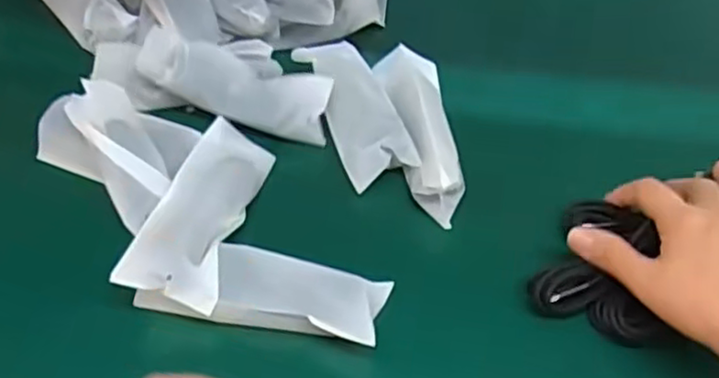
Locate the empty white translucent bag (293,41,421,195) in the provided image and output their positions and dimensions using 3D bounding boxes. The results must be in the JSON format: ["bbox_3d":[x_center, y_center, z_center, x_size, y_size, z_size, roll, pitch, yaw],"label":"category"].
[{"bbox_3d":[-0.003,-0.066,0.531,0.052,0.024,0.147,-16,52,-13],"label":"empty white translucent bag"}]

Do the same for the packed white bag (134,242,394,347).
[{"bbox_3d":[-0.060,0.063,0.428,0.148,0.018,0.047,10,65,6],"label":"packed white bag"}]

